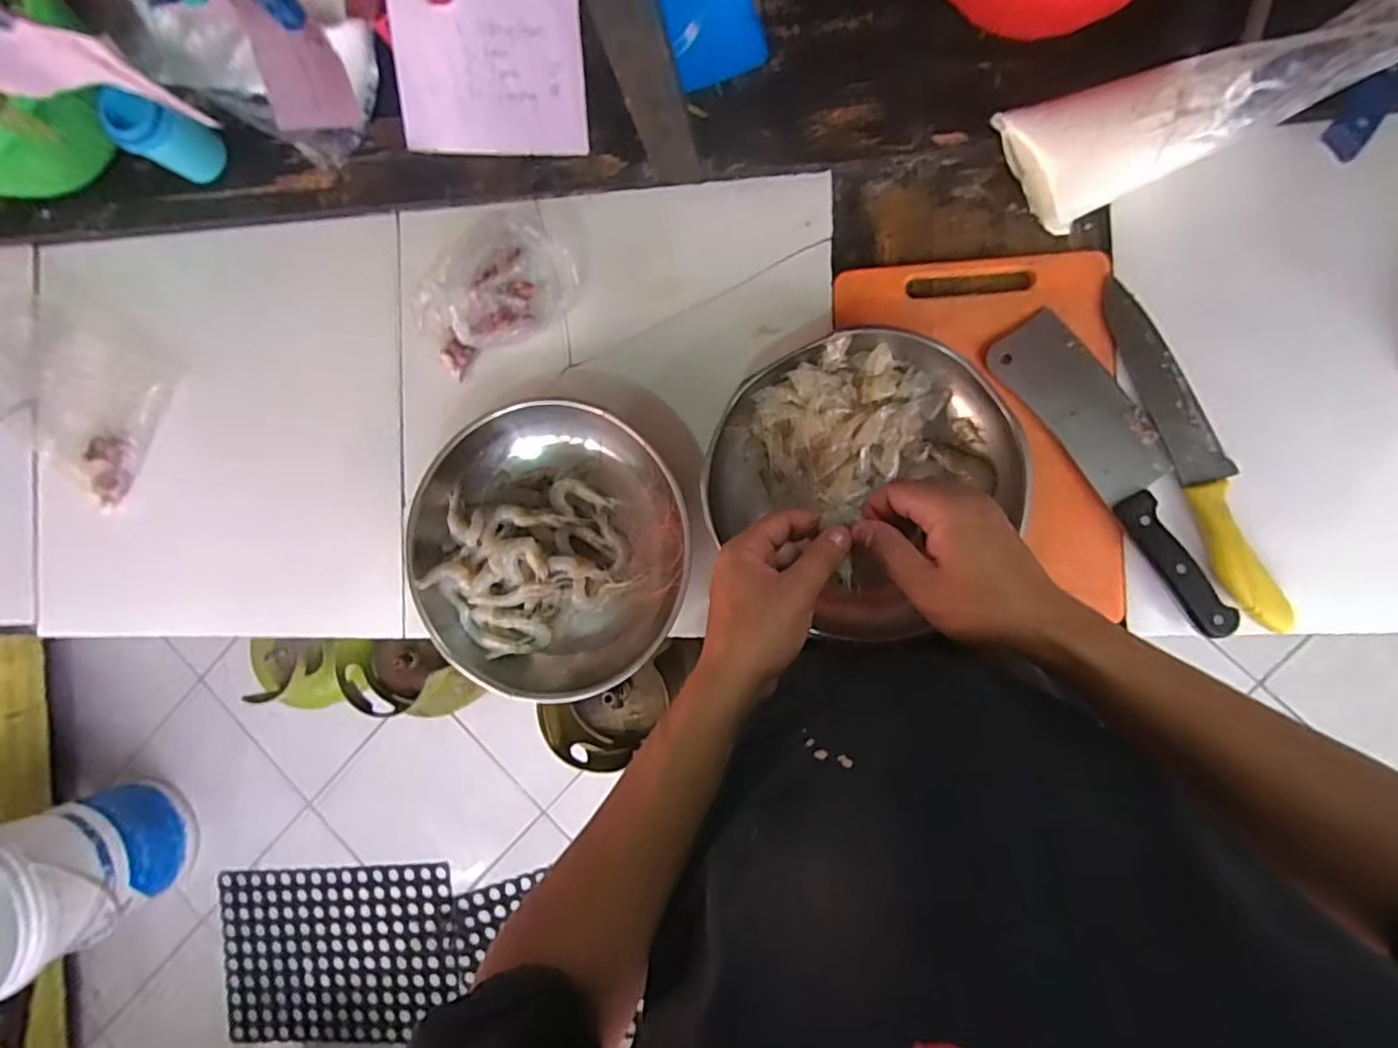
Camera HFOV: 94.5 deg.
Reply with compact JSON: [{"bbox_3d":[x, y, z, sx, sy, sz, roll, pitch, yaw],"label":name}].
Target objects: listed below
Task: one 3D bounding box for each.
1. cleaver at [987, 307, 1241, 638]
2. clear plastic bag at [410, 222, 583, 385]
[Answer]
[{"bbox_3d":[0.340,-0.047,0.511,0.067,0.019,0.277,-35,84,7],"label":"cleaver"},{"bbox_3d":[-0.183,-0.200,0.567,0.151,0.067,0.090,-45,83,6],"label":"clear plastic bag"}]

